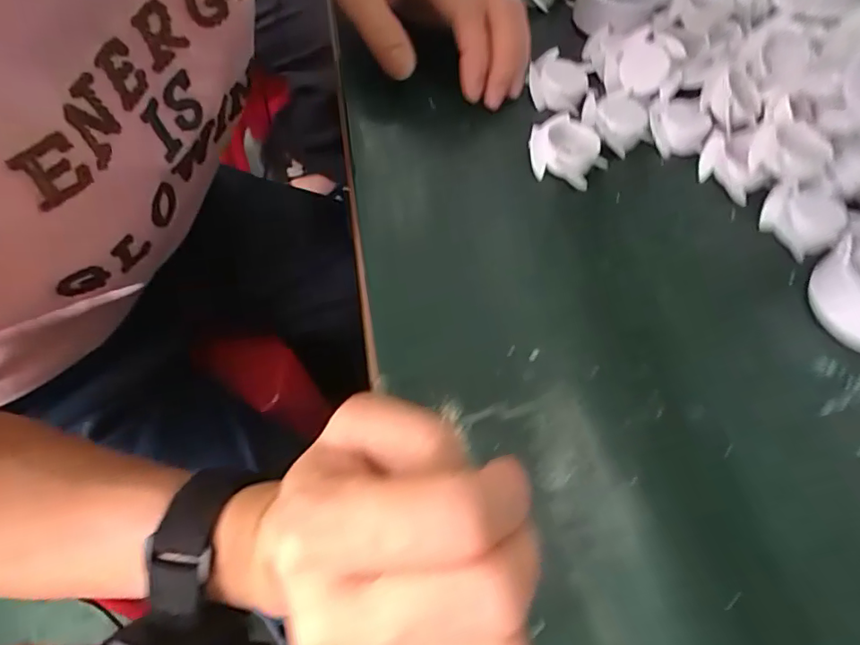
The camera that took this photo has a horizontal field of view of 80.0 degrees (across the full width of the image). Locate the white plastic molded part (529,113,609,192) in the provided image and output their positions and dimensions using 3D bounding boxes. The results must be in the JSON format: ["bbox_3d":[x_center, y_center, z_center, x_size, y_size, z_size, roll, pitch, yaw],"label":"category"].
[{"bbox_3d":[0.070,-0.088,0.264,0.036,0.015,0.037,1,60,-1],"label":"white plastic molded part"}]

